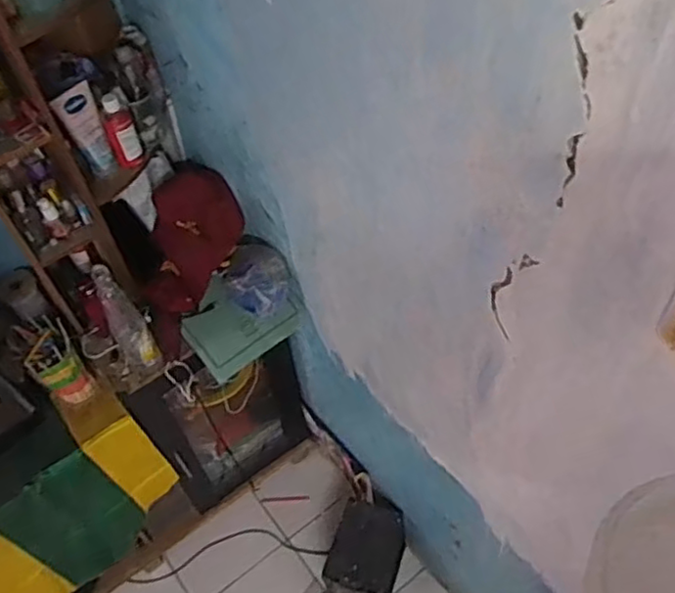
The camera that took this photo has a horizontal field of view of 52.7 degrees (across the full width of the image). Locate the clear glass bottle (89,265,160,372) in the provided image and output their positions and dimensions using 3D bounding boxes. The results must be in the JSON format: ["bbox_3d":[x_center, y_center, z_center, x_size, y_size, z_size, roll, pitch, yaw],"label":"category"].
[{"bbox_3d":[-0.395,0.049,1.272,0.065,0.228,0.073,-29,55,-16],"label":"clear glass bottle"}]

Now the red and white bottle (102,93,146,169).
[{"bbox_3d":[-0.394,-0.299,1.246,0.053,0.128,0.050,-20,53,-10],"label":"red and white bottle"}]

